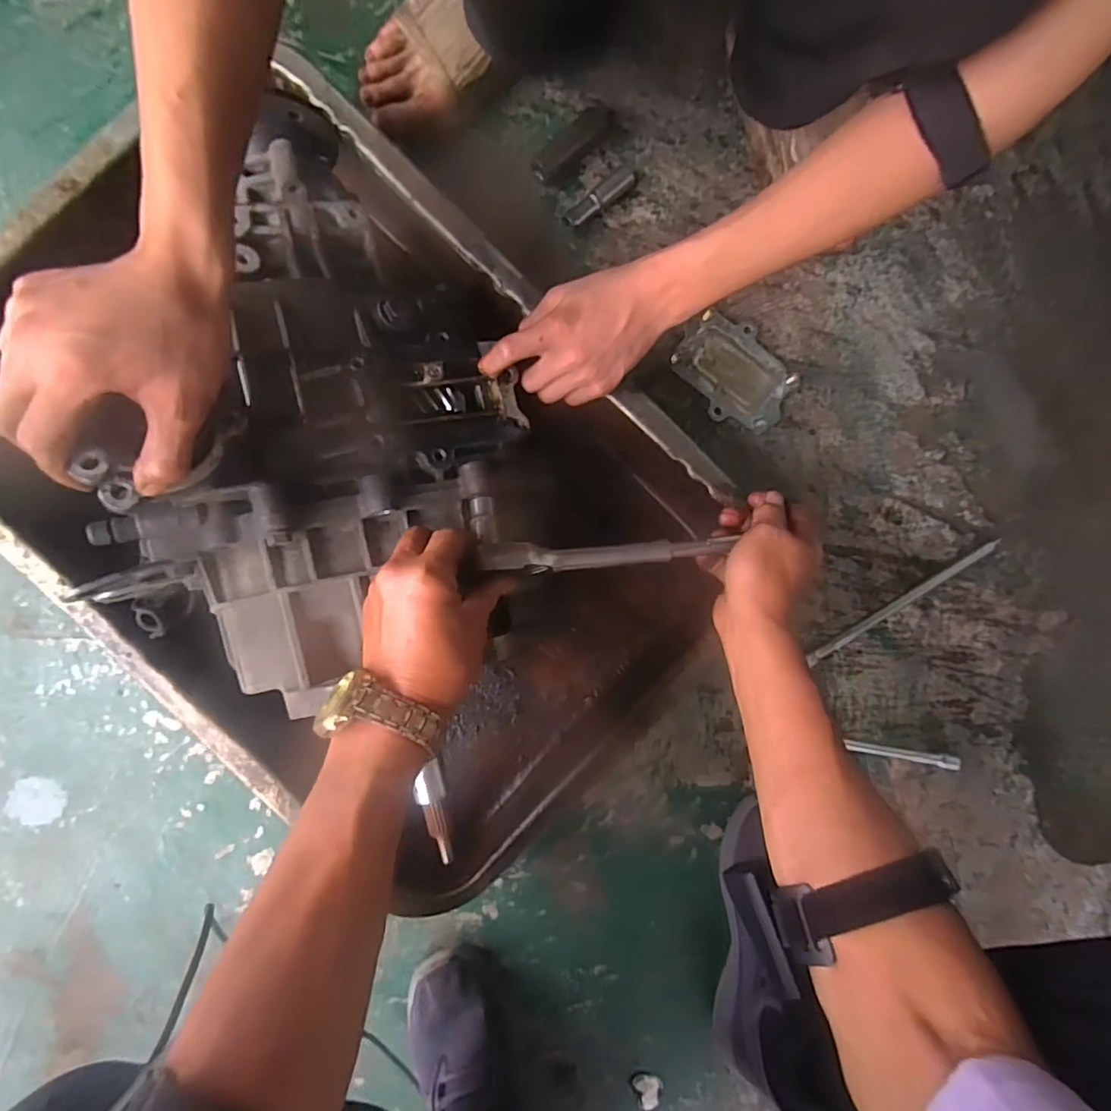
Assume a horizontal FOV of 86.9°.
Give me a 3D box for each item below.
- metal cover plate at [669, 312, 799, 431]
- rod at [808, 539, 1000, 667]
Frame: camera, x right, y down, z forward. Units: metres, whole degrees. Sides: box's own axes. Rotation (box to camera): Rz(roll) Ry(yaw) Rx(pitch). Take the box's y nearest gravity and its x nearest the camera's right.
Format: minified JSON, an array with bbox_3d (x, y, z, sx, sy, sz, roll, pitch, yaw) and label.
[{"bbox_3d":[0.178,-0.181,0.583,0.087,0.013,0.125,-41,93,-3],"label":"metal cover plate"},{"bbox_3d":[0.351,0.050,0.594,0.229,0.015,0.014,-31,92,-3],"label":"rod"}]

